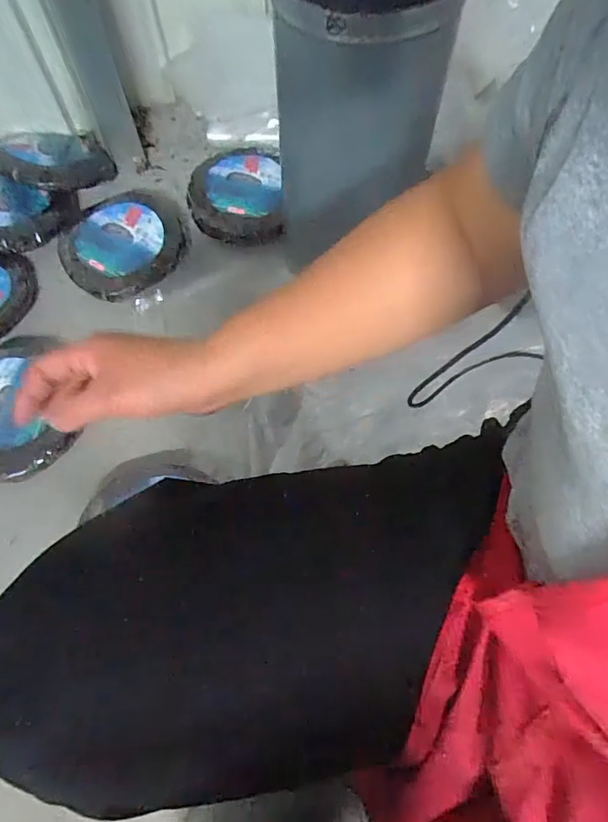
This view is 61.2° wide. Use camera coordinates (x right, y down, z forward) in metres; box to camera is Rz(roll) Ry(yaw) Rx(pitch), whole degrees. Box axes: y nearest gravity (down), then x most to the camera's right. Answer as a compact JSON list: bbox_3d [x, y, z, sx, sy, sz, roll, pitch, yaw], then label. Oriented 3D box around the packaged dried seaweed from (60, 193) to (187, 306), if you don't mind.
[{"bbox_3d":[-0.313,-0.295,0.895,0.212,0.050,0.215,0,66,0],"label":"packaged dried seaweed"}]

